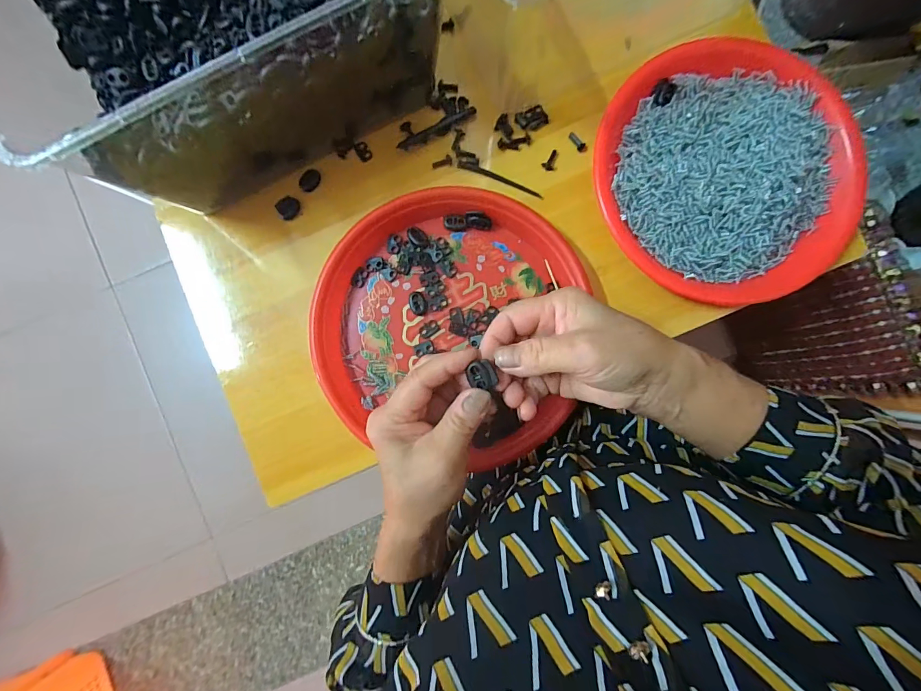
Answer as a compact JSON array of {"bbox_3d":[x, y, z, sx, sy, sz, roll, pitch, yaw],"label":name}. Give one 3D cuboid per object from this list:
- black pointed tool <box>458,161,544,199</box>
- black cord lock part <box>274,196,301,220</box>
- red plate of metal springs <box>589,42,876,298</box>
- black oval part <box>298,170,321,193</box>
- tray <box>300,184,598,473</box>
[{"bbox_3d":[0.037,-0.154,0.359,0.083,0.004,0.007,22,88,2],"label":"black pointed tool"},{"bbox_3d":[-0.159,-0.128,0.361,0.016,0.009,0.021,41,88,2],"label":"black cord lock part"},{"bbox_3d":[0.231,-0.153,0.337,0.217,0.023,0.222,0,87,1],"label":"red plate of metal springs"},{"bbox_3d":[-0.140,-0.153,0.362,0.015,0.005,0.022,38,88,2],"label":"black oval part"},{"bbox_3d":[-0.014,-0.021,0.341,0.219,0.026,0.225,0,87,1],"label":"tray"}]

